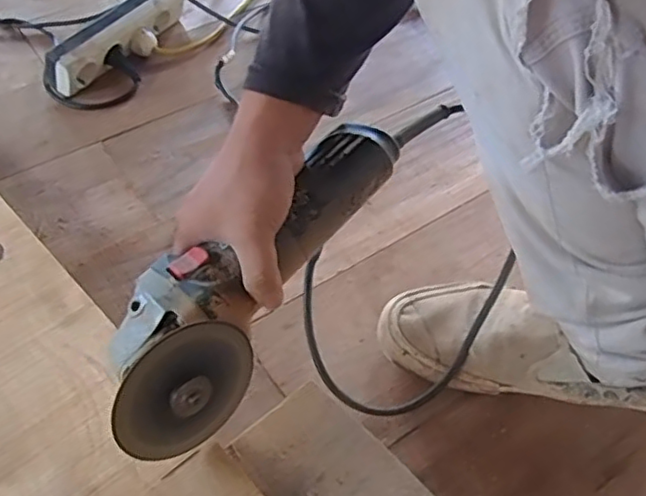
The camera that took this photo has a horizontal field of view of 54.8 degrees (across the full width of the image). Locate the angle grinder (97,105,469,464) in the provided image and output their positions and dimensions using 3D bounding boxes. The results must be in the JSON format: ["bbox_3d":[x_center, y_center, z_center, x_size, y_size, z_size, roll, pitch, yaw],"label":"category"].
[{"bbox_3d":[-0.030,-0.006,0.457,0.080,0.086,0.335,32,66,28],"label":"angle grinder"}]

